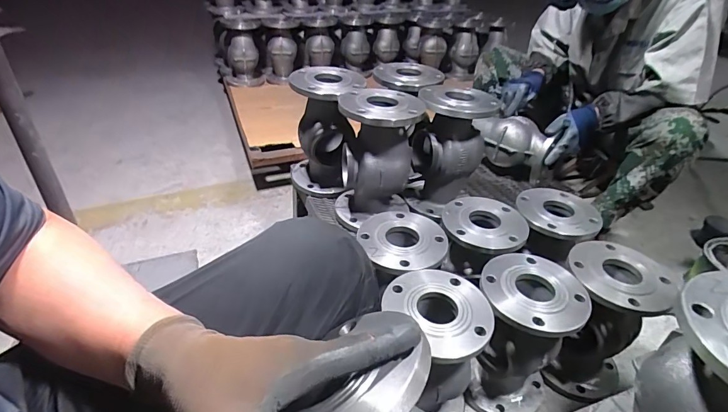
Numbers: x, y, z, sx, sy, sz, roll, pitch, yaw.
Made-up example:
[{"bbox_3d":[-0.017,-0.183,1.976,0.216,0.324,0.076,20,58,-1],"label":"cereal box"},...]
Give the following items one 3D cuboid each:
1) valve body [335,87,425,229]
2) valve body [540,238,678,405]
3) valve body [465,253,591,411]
[{"bbox_3d":[0.033,-0.111,0.894,0.170,0.263,0.166,4,35,3],"label":"valve body"},{"bbox_3d":[0.464,0.232,0.797,0.159,0.280,0.172,7,35,8],"label":"valve body"},{"bbox_3d":[0.288,0.244,0.756,0.163,0.282,0.177,19,39,24],"label":"valve body"}]

